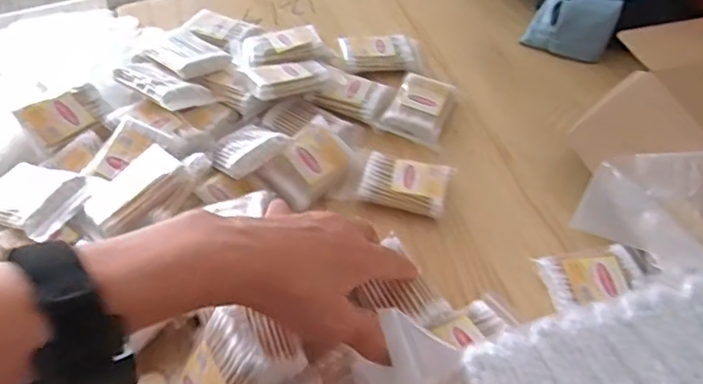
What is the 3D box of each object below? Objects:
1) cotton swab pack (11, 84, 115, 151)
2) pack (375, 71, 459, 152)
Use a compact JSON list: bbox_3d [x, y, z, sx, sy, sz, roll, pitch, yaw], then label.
[{"bbox_3d":[-0.252,-0.070,0.500,0.042,0.008,0.067,48,60,3],"label":"cotton swab pack"},{"bbox_3d":[0.068,-0.082,0.554,0.057,0.018,0.078,20,54,14],"label":"pack"}]

